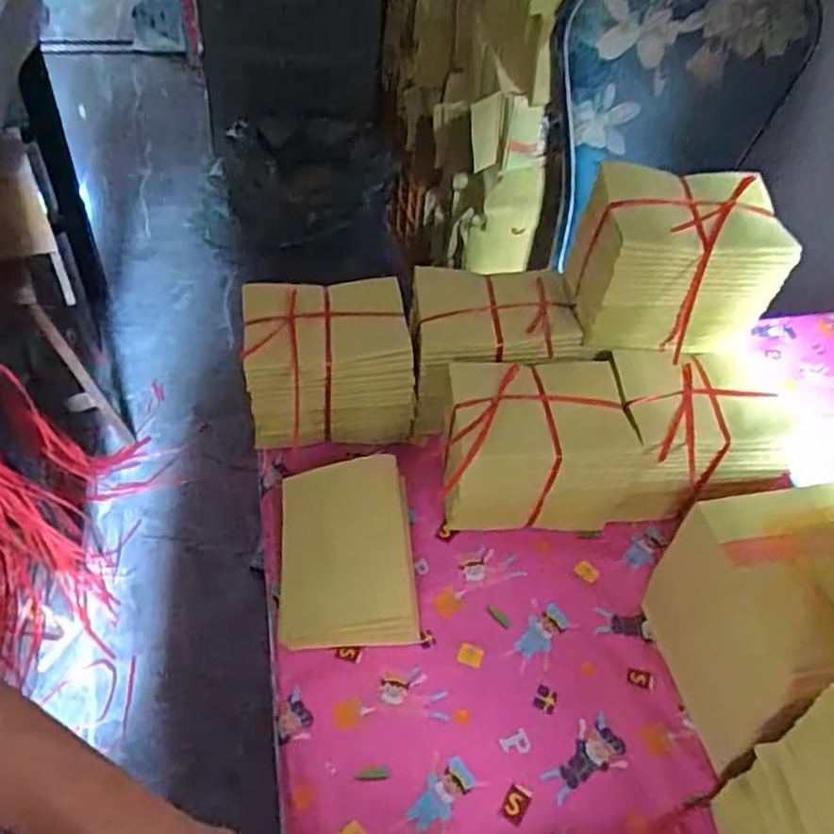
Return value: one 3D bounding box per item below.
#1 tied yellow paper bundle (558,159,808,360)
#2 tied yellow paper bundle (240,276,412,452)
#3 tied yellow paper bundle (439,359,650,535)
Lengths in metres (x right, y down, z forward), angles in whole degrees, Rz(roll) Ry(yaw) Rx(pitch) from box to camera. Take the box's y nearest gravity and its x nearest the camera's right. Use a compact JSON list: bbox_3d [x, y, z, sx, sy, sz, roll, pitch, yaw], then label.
[{"bbox_3d":[0.247,-0.149,0.692,0.161,0.140,0.122,-3,49,-8],"label":"tied yellow paper bundle"},{"bbox_3d":[-0.095,-0.055,0.753,0.164,0.132,0.120,-5,50,-10],"label":"tied yellow paper bundle"},{"bbox_3d":[0.110,0.033,0.701,0.179,0.135,0.127,-2,49,-7],"label":"tied yellow paper bundle"}]

